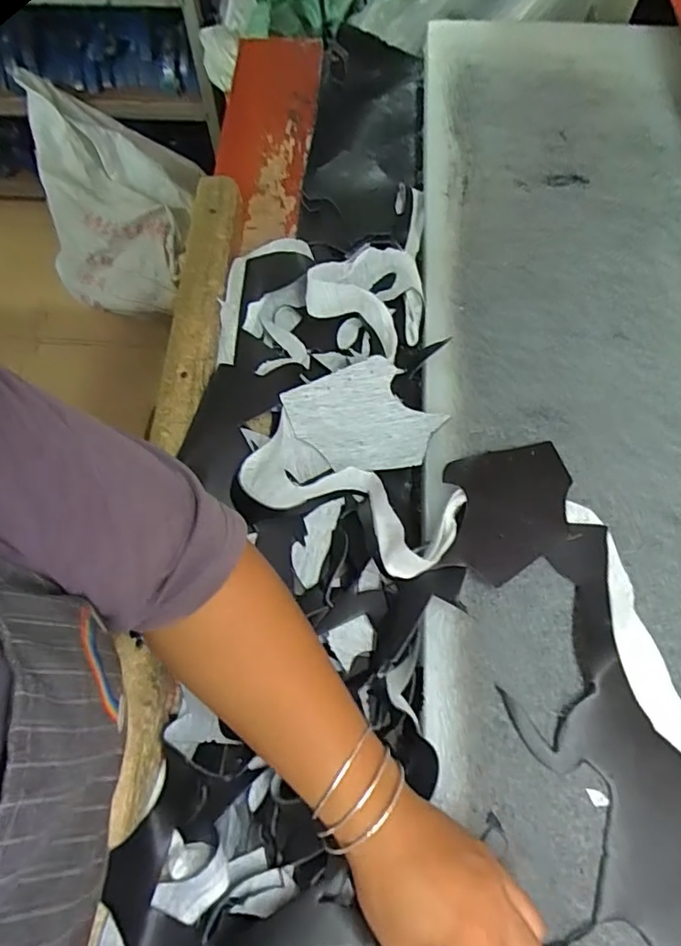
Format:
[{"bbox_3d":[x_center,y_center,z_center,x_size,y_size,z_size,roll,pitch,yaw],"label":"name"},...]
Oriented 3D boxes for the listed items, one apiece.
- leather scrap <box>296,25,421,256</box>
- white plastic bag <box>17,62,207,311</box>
[{"bbox_3d":[0.031,-0.399,0.659,0.139,0.065,0.341,4,67,4],"label":"leather scrap"},{"bbox_3d":[-0.579,-0.694,1.475,0.364,0.495,0.349,8,67,7],"label":"white plastic bag"}]

